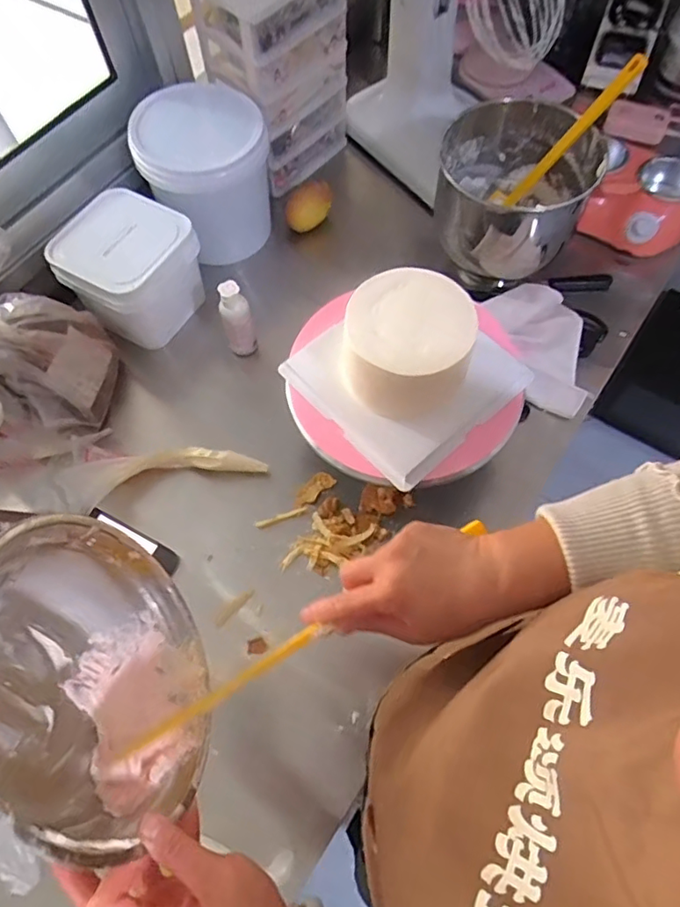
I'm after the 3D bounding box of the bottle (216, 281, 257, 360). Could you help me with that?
[{"bbox_3d":[-0.151,-0.194,0.844,0.043,0.136,0.033,-18,65,-6],"label":"bottle"}]

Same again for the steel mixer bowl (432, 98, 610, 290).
[{"bbox_3d":[0.258,-0.383,0.872,0.222,0.203,0.209,-1,64,2],"label":"steel mixer bowl"}]

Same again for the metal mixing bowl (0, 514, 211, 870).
[{"bbox_3d":[-0.199,0.165,0.414,0.095,0.219,0.220,-27,67,15],"label":"metal mixing bowl"}]

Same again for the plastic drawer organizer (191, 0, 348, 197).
[{"bbox_3d":[-0.116,-0.648,0.955,0.173,0.310,0.204,37,71,18],"label":"plastic drawer organizer"}]

